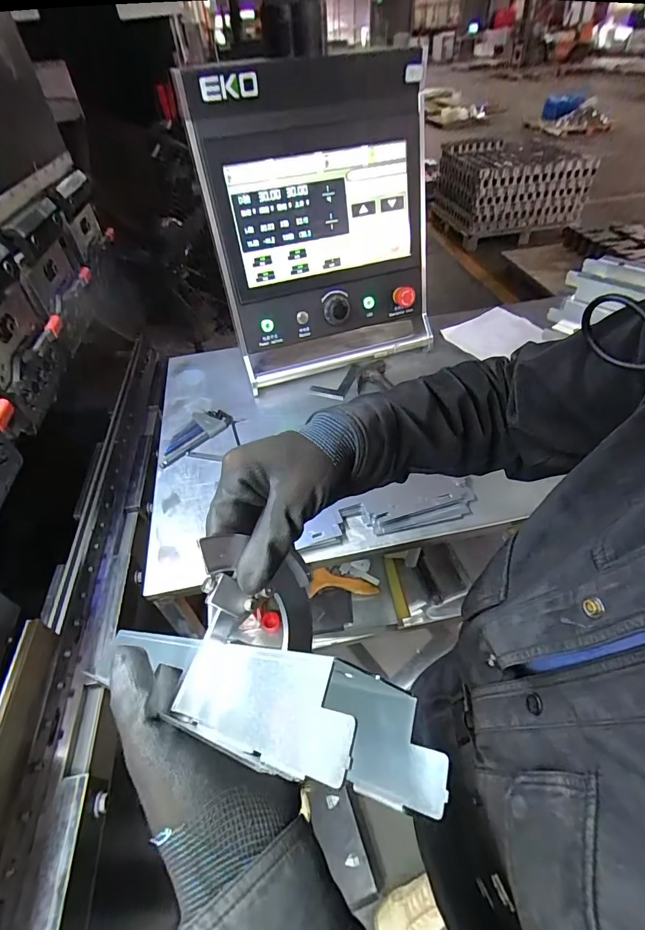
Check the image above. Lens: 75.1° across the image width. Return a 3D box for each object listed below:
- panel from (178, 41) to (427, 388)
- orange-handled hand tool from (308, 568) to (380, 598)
[{"bbox_3d":[0.017,-0.437,0.830,0.443,0.499,0.187,-22,49,-16],"label":"panel"},{"bbox_3d":[0.048,0.271,0.934,0.152,0.023,0.057,10,46,-6],"label":"orange-handled hand tool"}]

